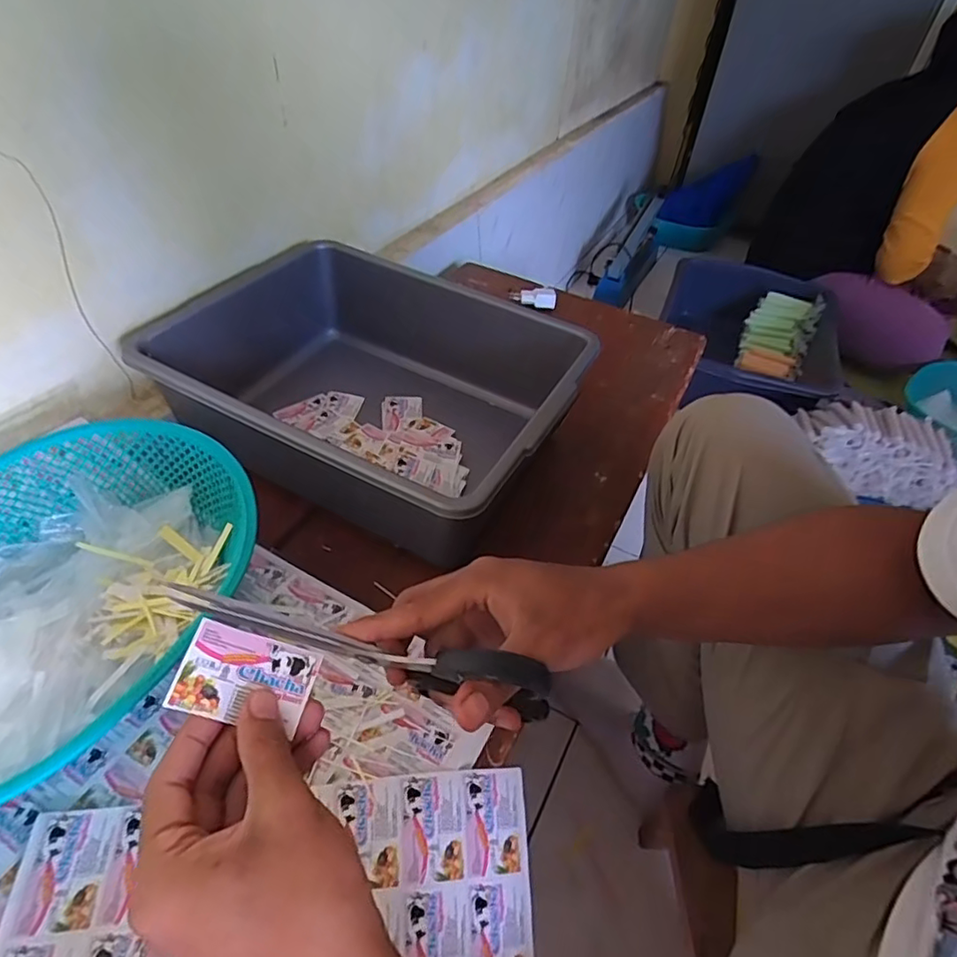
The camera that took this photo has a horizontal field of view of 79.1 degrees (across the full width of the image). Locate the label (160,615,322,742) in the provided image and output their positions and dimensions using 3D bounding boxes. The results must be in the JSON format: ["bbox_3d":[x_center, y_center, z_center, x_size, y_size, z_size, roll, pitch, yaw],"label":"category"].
[{"bbox_3d":[-0.118,0.102,0.298,0.064,0.005,0.043,22,57,-13],"label":"label"}]

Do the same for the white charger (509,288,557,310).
[{"bbox_3d":[0.085,-0.286,0.901,0.076,0.027,0.031,12,45,6],"label":"white charger"}]

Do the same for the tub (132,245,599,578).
[{"bbox_3d":[-0.108,-0.096,0.617,0.392,0.132,0.305,25,48,19],"label":"tub"}]

